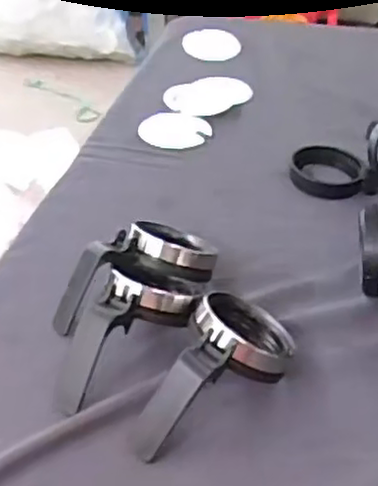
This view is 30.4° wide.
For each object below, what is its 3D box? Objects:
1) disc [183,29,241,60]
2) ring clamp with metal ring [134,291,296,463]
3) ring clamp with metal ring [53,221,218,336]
[{"bbox_3d":[0.033,-0.277,0.966,0.077,0.007,0.112,-1,36,-4],"label":"disc"},{"bbox_3d":[0.021,0.082,0.446,0.066,0.047,0.129,16,38,19],"label":"ring clamp with metal ring"},{"bbox_3d":[-0.043,0.015,0.531,0.135,0.044,0.060,-16,40,-23],"label":"ring clamp with metal ring"}]

